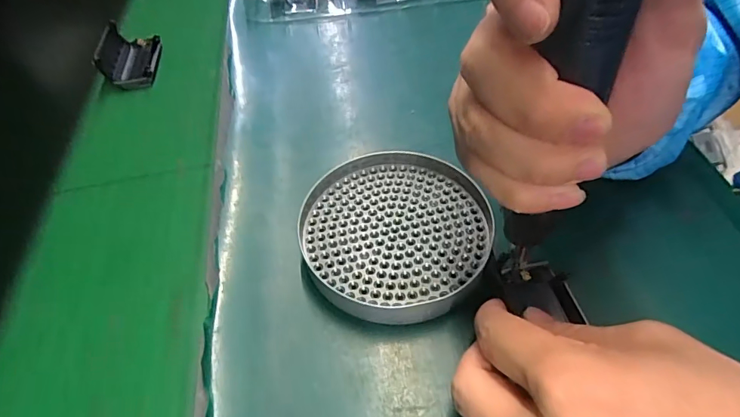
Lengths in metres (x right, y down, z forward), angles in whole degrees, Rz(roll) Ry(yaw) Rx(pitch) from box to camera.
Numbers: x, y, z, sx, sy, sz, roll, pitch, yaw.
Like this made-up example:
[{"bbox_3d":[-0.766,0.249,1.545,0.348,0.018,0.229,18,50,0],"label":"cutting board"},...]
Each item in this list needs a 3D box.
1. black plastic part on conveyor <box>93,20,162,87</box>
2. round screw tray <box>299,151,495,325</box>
[{"bbox_3d":[-0.231,-0.151,0.433,0.047,0.027,0.078,-9,52,-3],"label":"black plastic part on conveyor"},{"bbox_3d":[0.014,0.013,0.275,0.112,0.020,0.111,-2,51,3],"label":"round screw tray"}]

